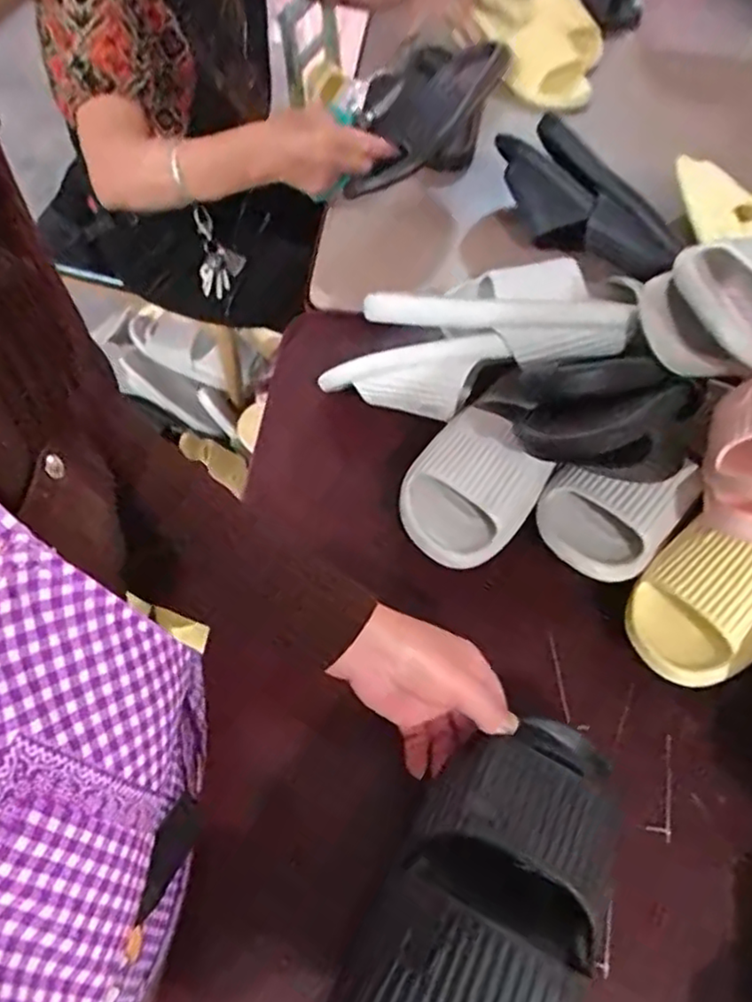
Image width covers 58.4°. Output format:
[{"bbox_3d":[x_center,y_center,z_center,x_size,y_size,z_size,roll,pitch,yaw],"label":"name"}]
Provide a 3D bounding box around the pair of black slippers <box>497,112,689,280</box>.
[{"bbox_3d":[0.227,-0.322,0.748,0.083,0.088,0.246,-21,64,-15],"label":"pair of black slippers"}]

